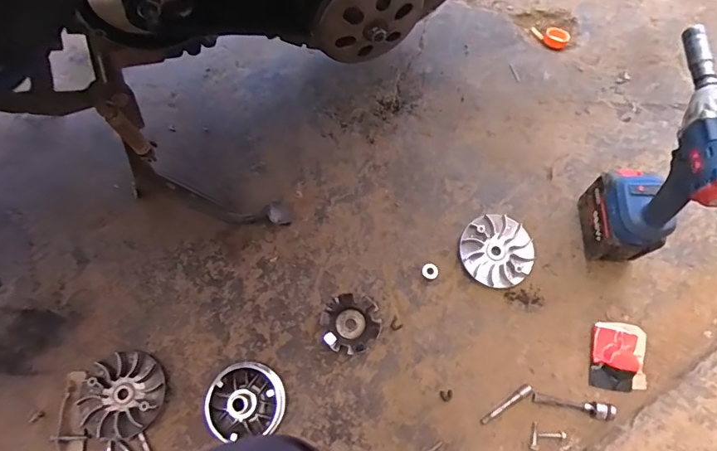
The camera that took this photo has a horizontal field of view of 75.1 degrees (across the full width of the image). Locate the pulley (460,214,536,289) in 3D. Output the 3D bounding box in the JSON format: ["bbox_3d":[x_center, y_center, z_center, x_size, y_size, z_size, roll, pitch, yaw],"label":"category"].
[{"bbox_3d":[0.208,0.037,0.699,0.107,0.015,0.106,0,68,0],"label":"pulley"}]

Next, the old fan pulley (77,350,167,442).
[{"bbox_3d":[-0.316,0.227,0.626,0.103,0.016,0.110,0,68,0],"label":"old fan pulley"}]

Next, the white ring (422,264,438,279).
[{"bbox_3d":[0.106,0.068,0.688,0.024,0.010,0.023,0,68,0],"label":"white ring"}]

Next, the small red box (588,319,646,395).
[{"bbox_3d":[0.365,0.182,0.649,0.070,0.025,0.090,8,69,4],"label":"small red box"}]

